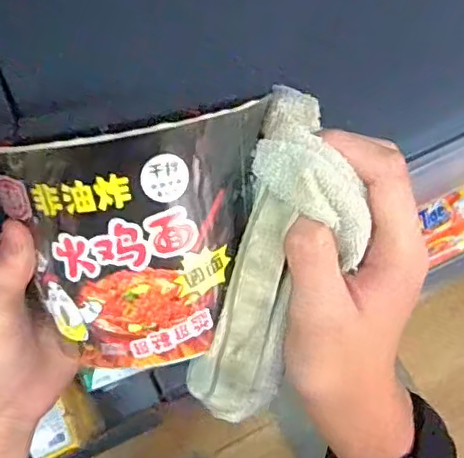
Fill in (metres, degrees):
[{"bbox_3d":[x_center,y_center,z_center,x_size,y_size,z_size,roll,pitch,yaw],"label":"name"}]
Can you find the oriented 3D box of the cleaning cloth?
[{"bbox_3d":[0.022,0.019,0.269,0.051,0.045,0.149,16,104,4],"label":"cleaning cloth"}]

